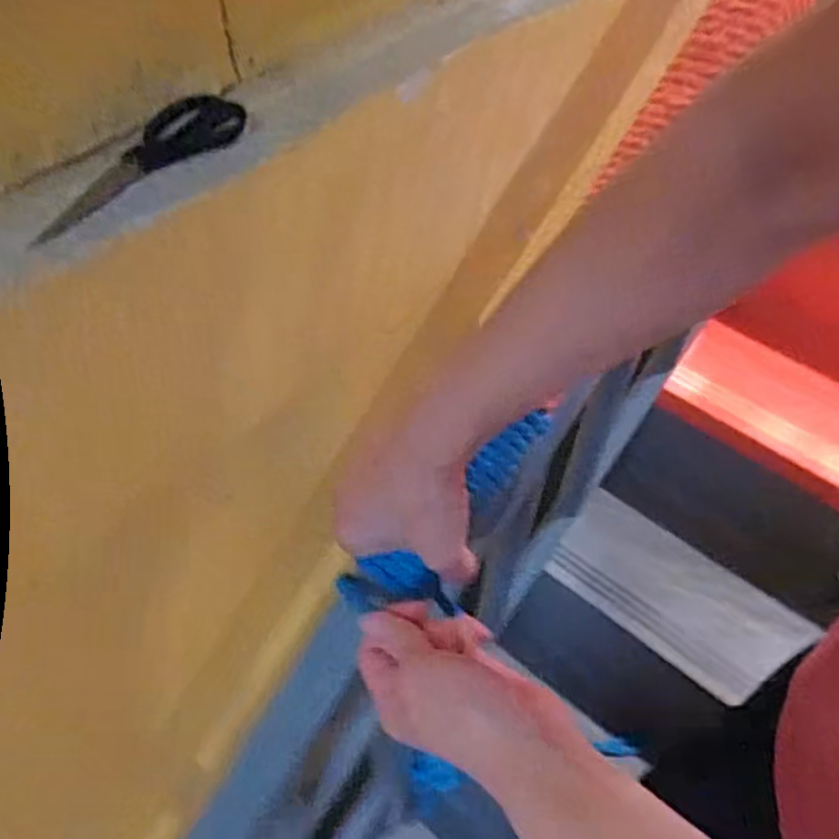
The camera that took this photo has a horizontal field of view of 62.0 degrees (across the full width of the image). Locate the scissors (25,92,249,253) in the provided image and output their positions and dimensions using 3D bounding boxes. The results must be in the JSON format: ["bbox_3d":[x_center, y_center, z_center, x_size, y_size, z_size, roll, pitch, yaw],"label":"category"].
[{"bbox_3d":[-0.209,-0.189,0.501,0.071,0.014,0.189,32,57,23],"label":"scissors"}]

